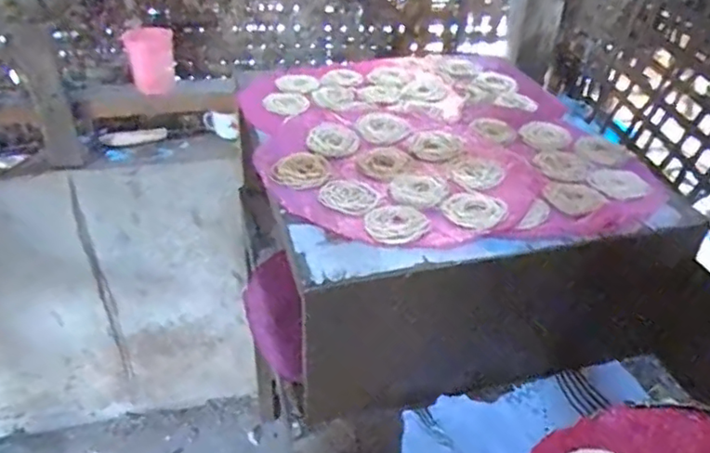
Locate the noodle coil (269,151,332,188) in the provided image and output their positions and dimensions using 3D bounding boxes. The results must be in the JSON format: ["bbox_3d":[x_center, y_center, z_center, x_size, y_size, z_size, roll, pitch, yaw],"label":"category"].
[{"bbox_3d":[-0.070,-0.077,0.832,0.085,0.006,0.080,2,36,-1],"label":"noodle coil"}]

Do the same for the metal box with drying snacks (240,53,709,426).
[{"bbox_3d":[0.116,-0.037,0.989,0.539,0.245,0.616,-6,37,-11],"label":"metal box with drying snacks"}]

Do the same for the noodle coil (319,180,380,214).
[{"bbox_3d":[-0.007,-0.039,0.787,0.073,0.008,0.068,2,36,-1],"label":"noodle coil"}]

